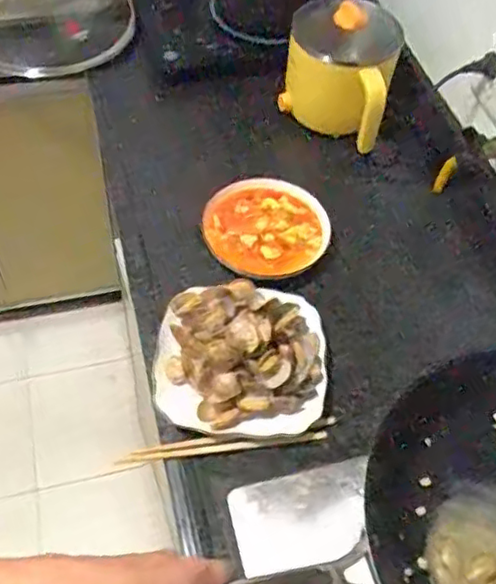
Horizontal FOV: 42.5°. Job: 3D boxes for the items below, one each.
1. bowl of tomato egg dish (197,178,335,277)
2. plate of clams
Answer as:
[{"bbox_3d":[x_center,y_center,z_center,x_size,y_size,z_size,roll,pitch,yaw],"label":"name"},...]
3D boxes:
[{"bbox_3d":[0.030,-0.089,0.872,0.169,0.035,0.150,-17,58,-16],"label":"bowl of tomato egg dish"},{"bbox_3d":[-0.005,0.066,0.740,0.191,0.069,0.182,2,55,-3],"label":"plate of clams"}]

